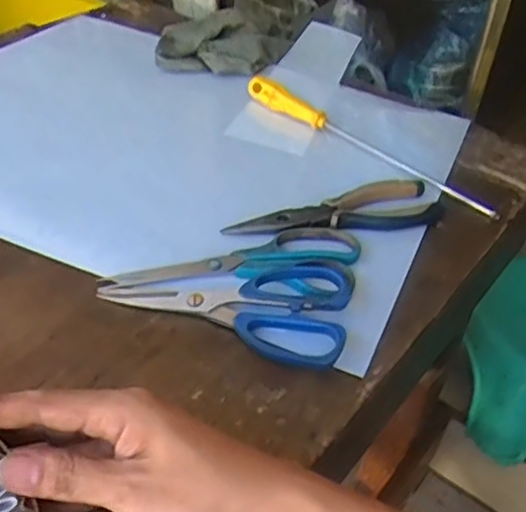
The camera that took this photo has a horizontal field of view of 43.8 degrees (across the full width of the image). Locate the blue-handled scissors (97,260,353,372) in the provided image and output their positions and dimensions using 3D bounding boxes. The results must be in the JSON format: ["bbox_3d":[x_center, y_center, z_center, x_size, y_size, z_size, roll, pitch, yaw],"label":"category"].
[{"bbox_3d":[-0.025,0.026,0.481,0.175,0.016,0.094,11,41,7],"label":"blue-handled scissors"}]

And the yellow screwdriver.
[{"bbox_3d":[0.099,-0.119,0.658,0.307,0.022,0.020,35,49,30],"label":"yellow screwdriver"}]

